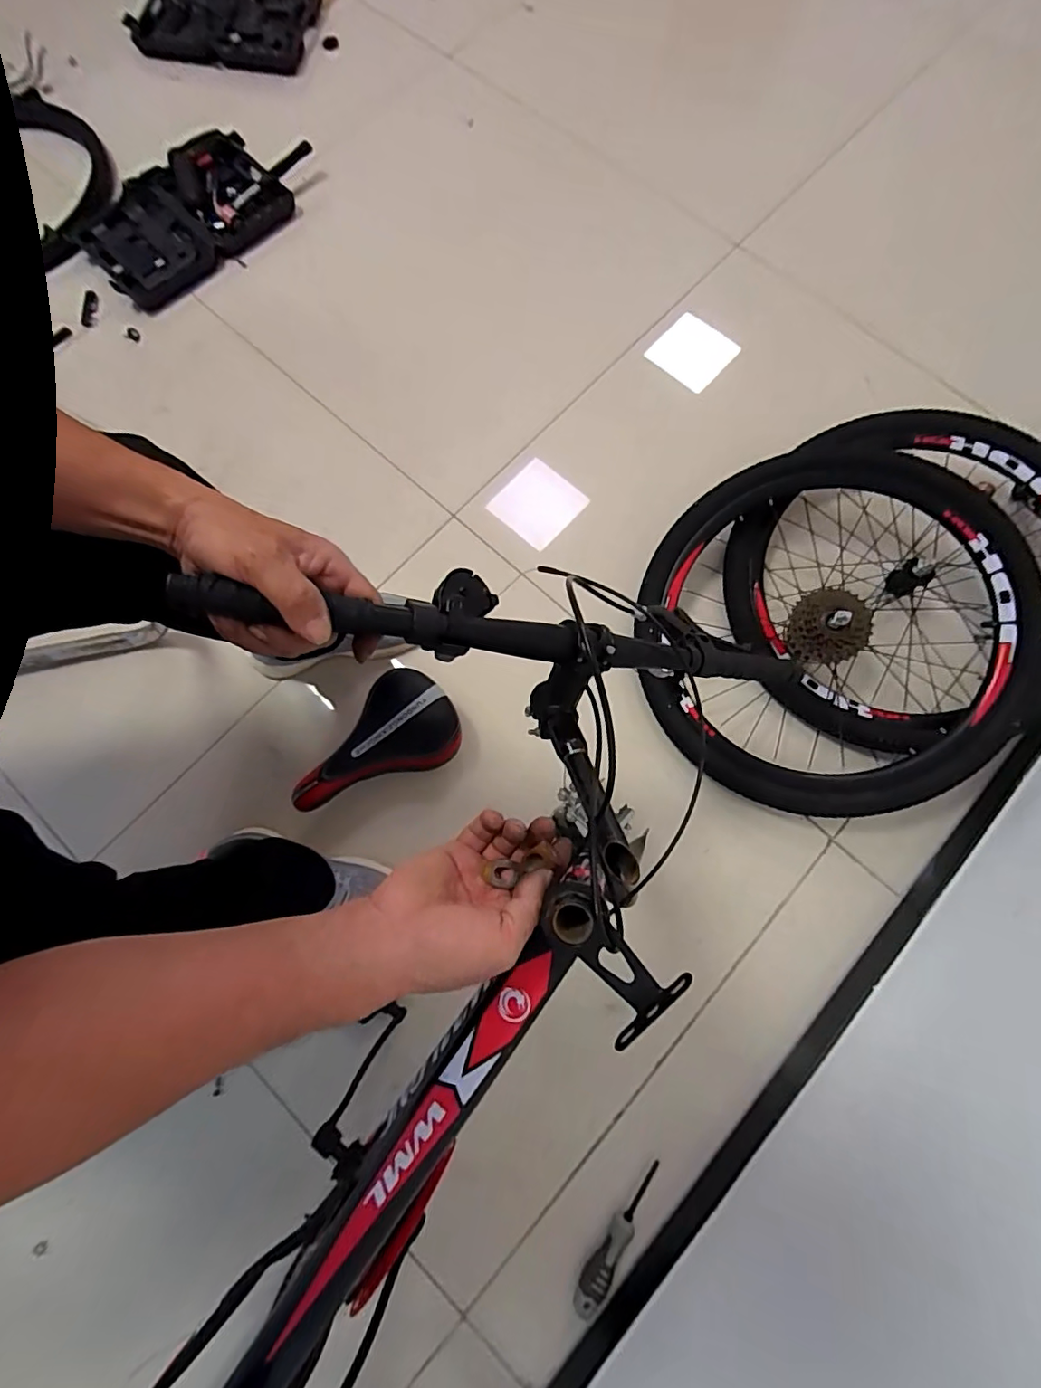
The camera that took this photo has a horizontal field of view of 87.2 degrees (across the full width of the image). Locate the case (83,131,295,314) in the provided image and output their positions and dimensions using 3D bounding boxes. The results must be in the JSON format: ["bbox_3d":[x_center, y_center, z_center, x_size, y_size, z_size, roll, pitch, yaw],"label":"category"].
[{"bbox_3d":[-0.678,-0.964,1.111,0.295,0.074,0.399,43,81,11],"label":"case"}]

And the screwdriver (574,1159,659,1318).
[{"bbox_3d":[0.130,0.700,0.699,0.036,0.030,0.181,39,80,11],"label":"screwdriver"}]

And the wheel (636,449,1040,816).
[{"bbox_3d":[0.468,-0.107,0.819,0.553,0.150,0.553,0,85,3],"label":"wheel"}]

